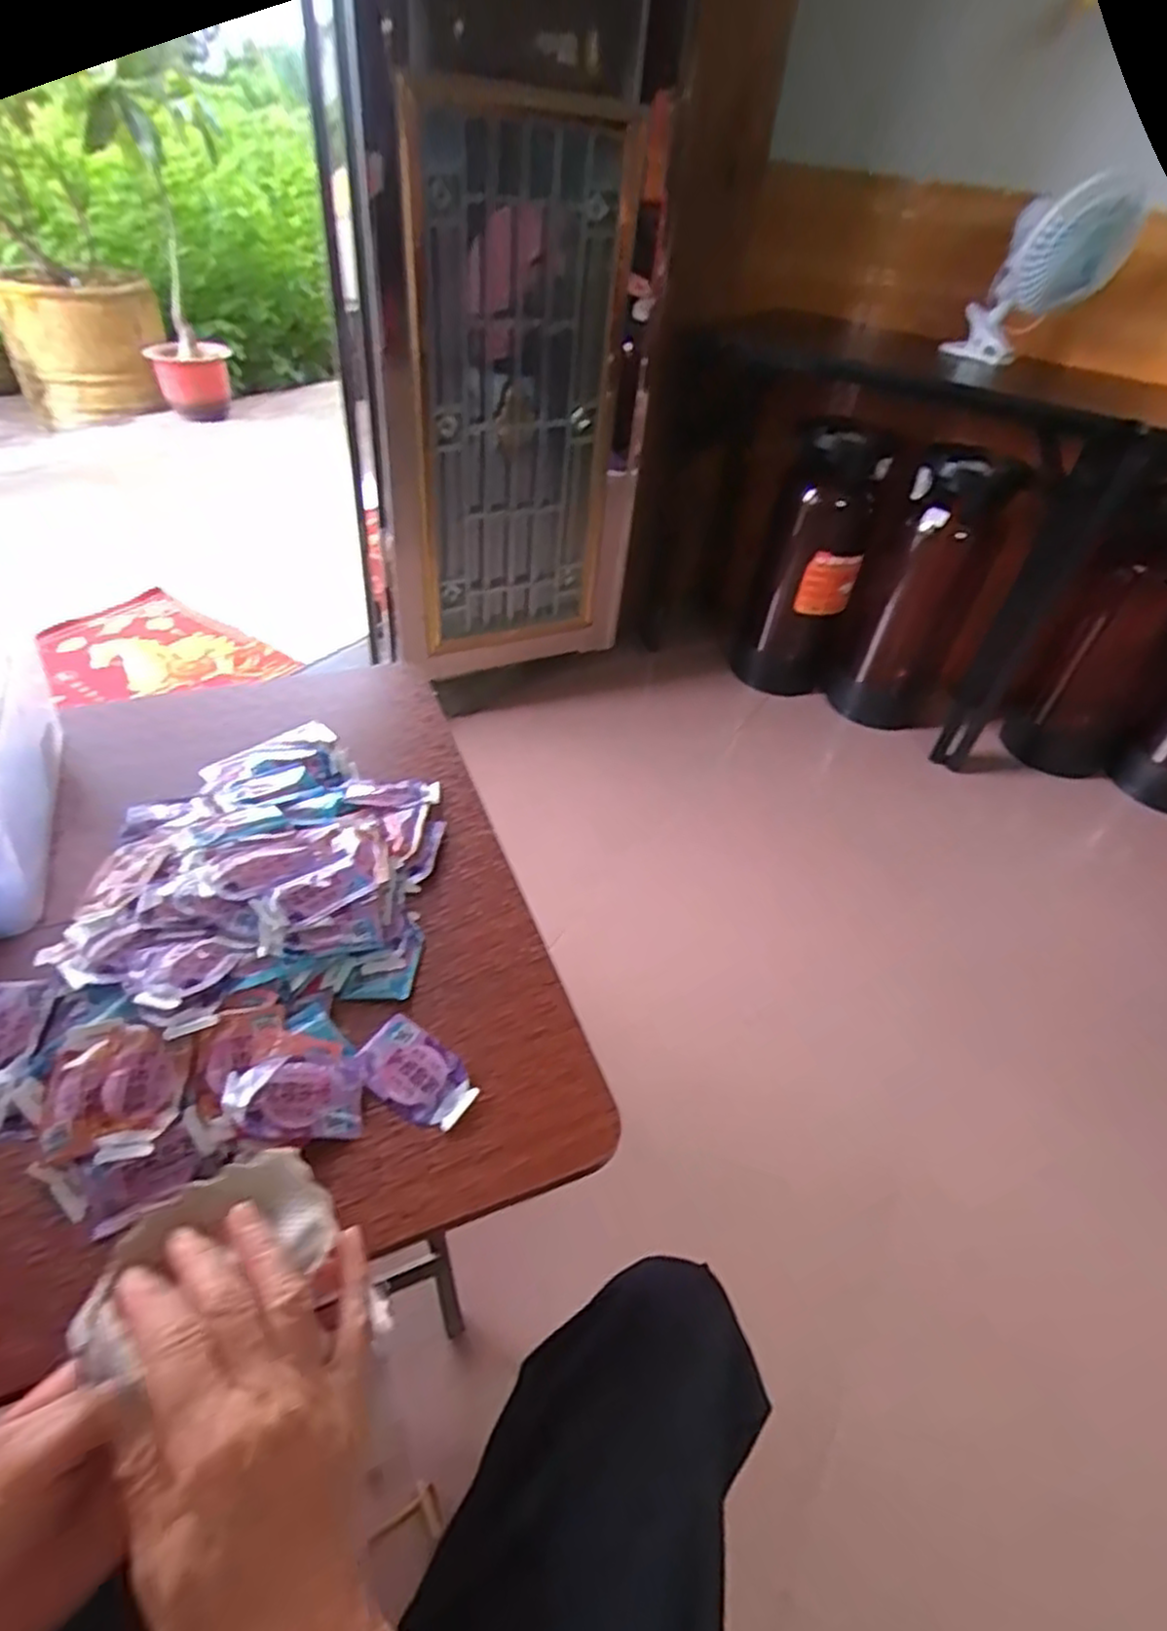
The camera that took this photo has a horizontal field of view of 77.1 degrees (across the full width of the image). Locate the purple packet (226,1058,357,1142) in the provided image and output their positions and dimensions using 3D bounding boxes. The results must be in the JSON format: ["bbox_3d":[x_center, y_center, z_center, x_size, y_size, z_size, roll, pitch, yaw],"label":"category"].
[{"bbox_3d":[-0.171,0.167,0.436,0.074,0.013,0.049,11,51,-23],"label":"purple packet"}]

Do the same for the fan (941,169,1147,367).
[{"bbox_3d":[0.836,-0.981,1.341,0.237,0.272,0.188,24,45,17],"label":"fan"}]

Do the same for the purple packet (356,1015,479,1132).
[{"bbox_3d":[-0.105,0.163,0.463,0.077,0.008,0.045,29,47,21],"label":"purple packet"}]

